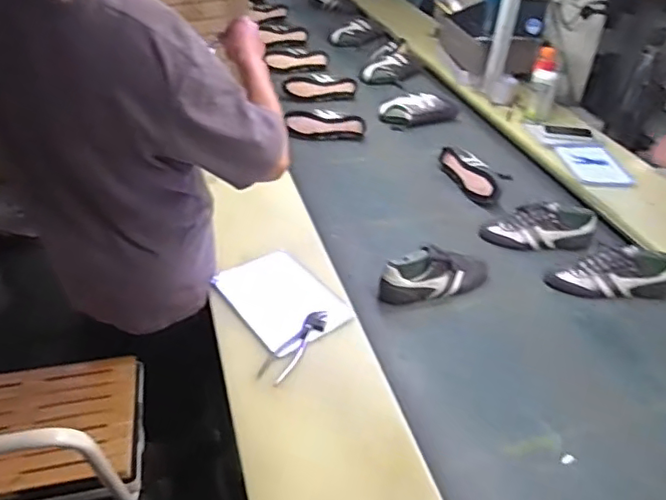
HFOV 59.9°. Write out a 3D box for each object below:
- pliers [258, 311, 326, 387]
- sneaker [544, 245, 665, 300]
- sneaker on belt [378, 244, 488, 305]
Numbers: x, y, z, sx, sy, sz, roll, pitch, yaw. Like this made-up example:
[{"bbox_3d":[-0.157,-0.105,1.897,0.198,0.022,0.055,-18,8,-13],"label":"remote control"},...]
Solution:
[{"bbox_3d":[-0.070,0.174,1.065,0.053,0.024,0.194,22,41,22],"label":"pliers"},{"bbox_3d":[0.638,0.045,1.313,0.267,0.097,0.092,1,37,-4],"label":"sneaker"},{"bbox_3d":[0.235,0.051,1.284,0.260,0.113,0.089,-16,42,-25],"label":"sneaker on belt"}]

